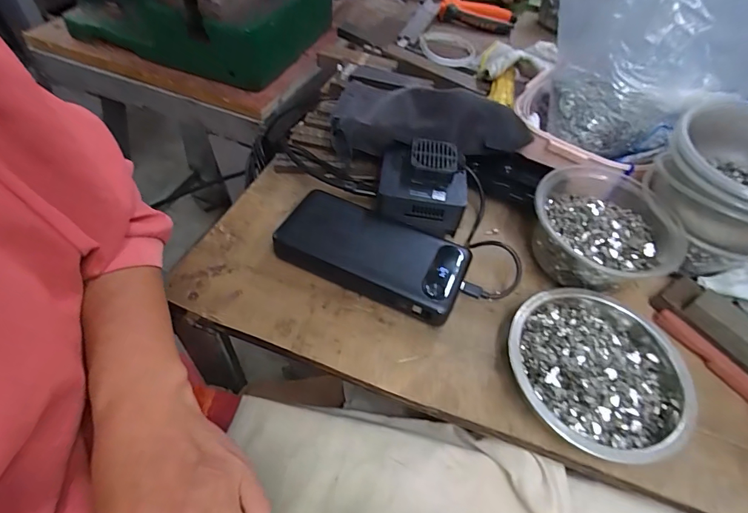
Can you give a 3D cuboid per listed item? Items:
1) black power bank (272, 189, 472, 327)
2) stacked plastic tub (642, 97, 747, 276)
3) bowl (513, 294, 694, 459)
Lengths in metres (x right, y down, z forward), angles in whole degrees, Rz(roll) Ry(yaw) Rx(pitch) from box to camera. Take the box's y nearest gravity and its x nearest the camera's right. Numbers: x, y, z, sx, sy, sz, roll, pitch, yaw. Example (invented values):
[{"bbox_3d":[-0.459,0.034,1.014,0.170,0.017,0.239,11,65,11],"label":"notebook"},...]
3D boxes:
[{"bbox_3d":[-0.001,-0.005,0.345,0.154,0.032,0.072,23,53,12],"label":"black power bank"},{"bbox_3d":[0.293,-0.057,0.338,0.114,0.091,0.113,-29,60,-25],"label":"stacked plastic tub"},{"bbox_3d":[0.162,0.079,0.294,0.117,0.038,0.118,3,52,-4],"label":"bowl"}]

